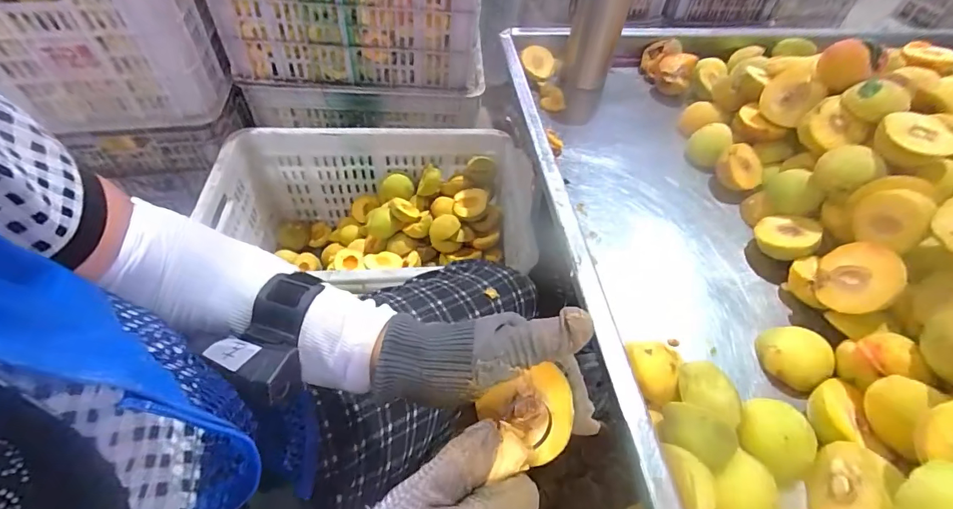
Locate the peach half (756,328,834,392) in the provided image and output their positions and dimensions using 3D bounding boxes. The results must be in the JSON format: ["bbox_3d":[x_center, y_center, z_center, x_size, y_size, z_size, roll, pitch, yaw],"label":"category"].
[{"bbox_3d":[0.304,0.096,0.410,0.054,0.026,0.060,-22,55,-21],"label":"peach half"}]

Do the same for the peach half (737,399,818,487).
[{"bbox_3d":[0.247,0.151,0.354,0.051,0.031,0.063,-14,52,-15],"label":"peach half"}]

